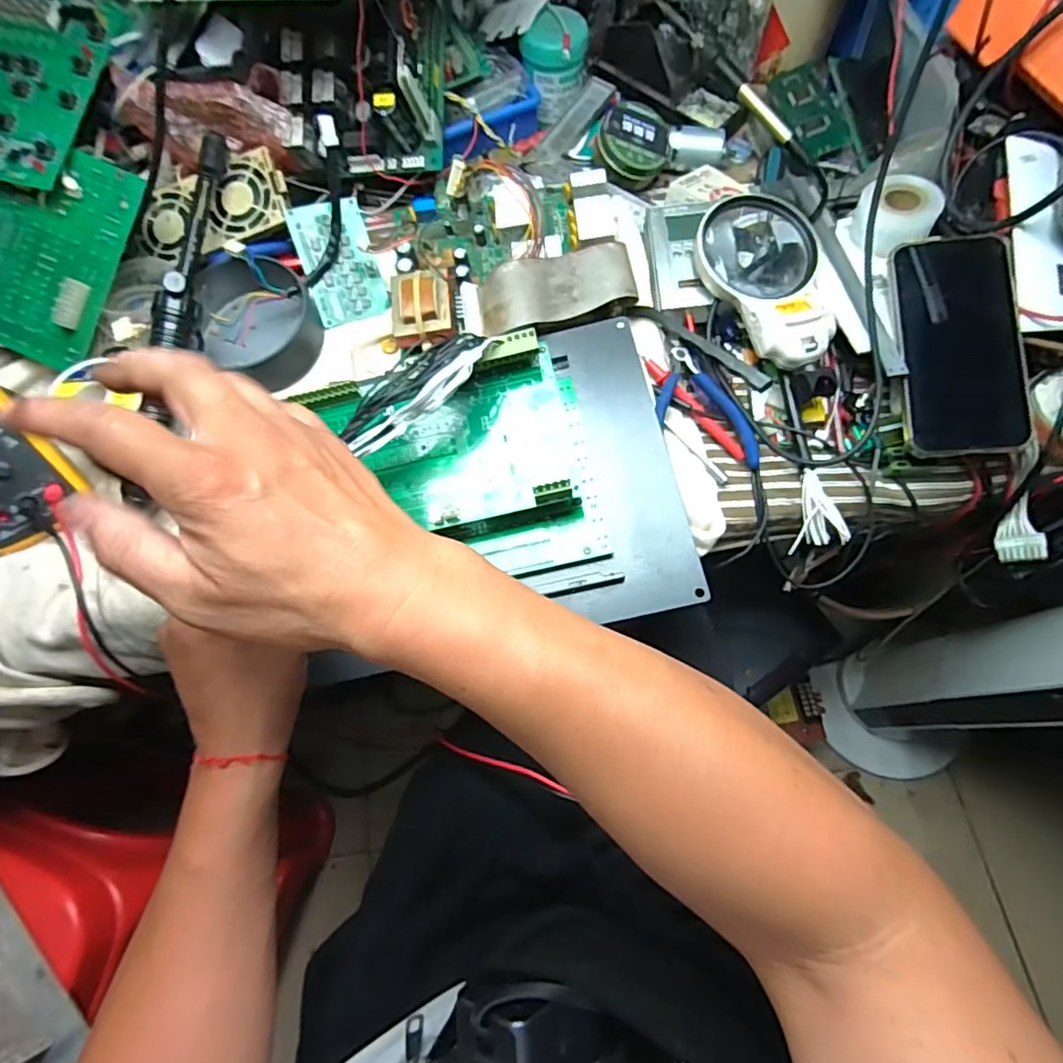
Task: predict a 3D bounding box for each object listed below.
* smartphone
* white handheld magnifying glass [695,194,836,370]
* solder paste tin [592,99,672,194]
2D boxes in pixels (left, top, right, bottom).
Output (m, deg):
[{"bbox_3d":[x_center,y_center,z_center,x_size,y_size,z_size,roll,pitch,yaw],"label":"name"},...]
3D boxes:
[{"bbox_3d":[0.307,-0.136,0.412,0.077,0.011,0.158,-2,85,13],"label":"smartphone"},{"bbox_3d":[0.189,-0.198,0.448,0.084,0.042,0.147,-25,72,-7],"label":"white handheld magnifying glass"},{"bbox_3d":[0.093,-0.354,0.528,0.065,0.031,0.065,1,86,-13],"label":"solder paste tin"}]

